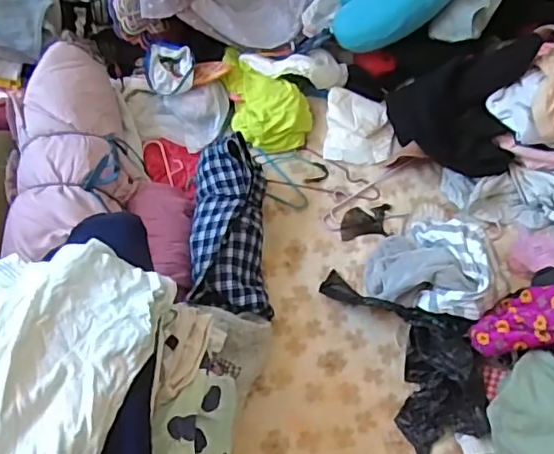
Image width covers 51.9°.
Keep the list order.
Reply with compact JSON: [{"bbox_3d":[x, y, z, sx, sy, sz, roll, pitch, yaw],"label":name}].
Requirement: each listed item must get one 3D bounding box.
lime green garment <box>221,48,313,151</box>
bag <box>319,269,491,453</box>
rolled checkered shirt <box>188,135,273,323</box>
[{"bbox_3d":[-0.019,-0.239,1.070,0.140,0.056,0.222,-10,58,-9],"label":"lime green garment"},{"bbox_3d":[0.192,0.160,0.815,0.133,0.081,0.293,-22,61,-15],"label":"bag"},{"bbox_3d":[-0.070,0.001,0.848,0.115,0.076,0.264,-1,73,-4],"label":"rolled checkered shirt"}]

